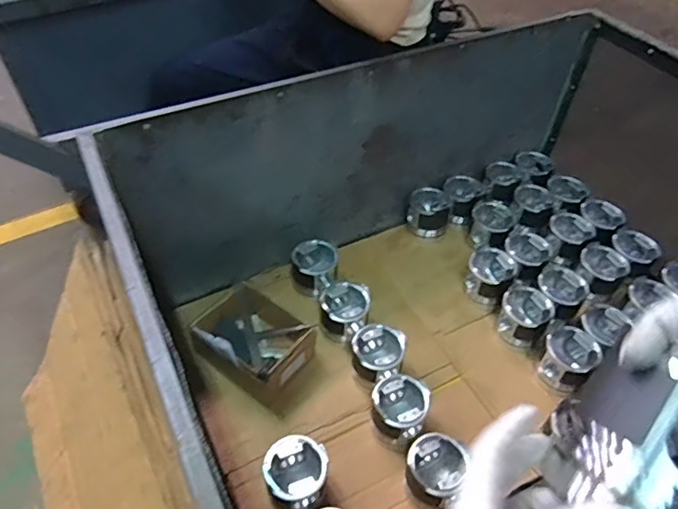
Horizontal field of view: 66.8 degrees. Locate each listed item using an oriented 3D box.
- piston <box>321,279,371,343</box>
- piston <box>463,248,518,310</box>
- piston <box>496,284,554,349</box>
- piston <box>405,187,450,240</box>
[{"bbox_3d":[0.011,0.121,1.059,0.099,0.093,0.096,7,49,4],"label":"piston"},{"bbox_3d":[0.327,0.049,1.124,0.097,0.086,0.092,1,49,-1],"label":"piston"},{"bbox_3d":[0.375,0.128,1.054,0.100,0.083,0.100,1,49,-1],"label":"piston"},{"bbox_3d":[0.214,-0.099,1.236,0.094,0.095,0.079,11,49,7],"label":"piston"}]

